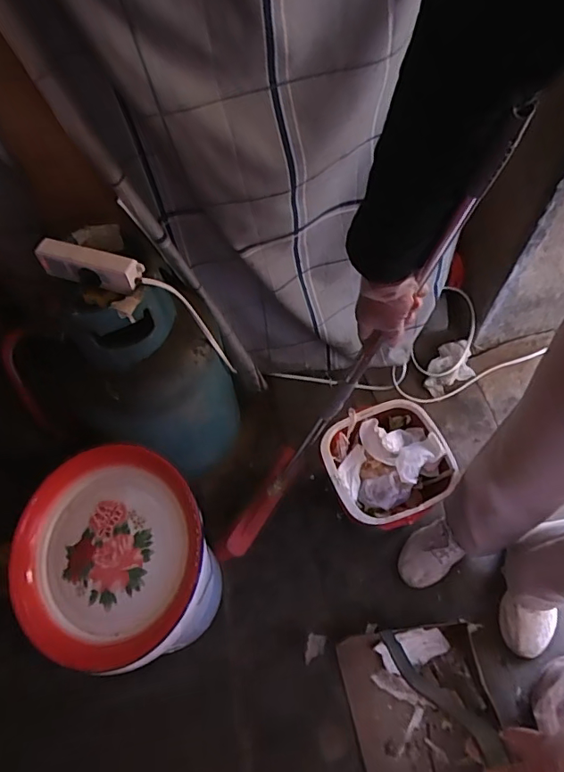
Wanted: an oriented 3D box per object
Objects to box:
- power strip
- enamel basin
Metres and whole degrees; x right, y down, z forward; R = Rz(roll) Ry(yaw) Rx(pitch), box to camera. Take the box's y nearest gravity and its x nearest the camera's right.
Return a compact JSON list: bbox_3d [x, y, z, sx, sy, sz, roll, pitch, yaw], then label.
[{"bbox_3d":[-0.282,-0.176,0.734,0.154,0.049,0.033,12,62,9],"label":"power strip"},{"bbox_3d":[-0.289,0.282,0.842,0.348,0.080,0.348,-3,69,7],"label":"enamel basin"}]

